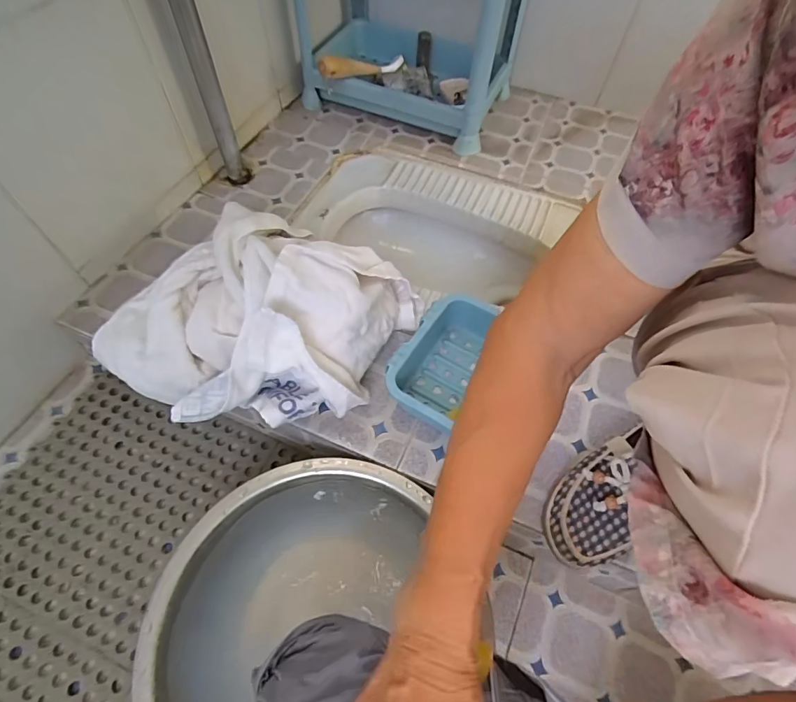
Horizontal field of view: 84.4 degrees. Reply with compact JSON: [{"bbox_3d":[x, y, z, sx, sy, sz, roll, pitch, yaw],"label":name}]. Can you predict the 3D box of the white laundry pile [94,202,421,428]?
[{"bbox_3d":[-0.179,-0.050,0.536,0.337,0.130,0.264,20,61,10],"label":"white laundry pile"}]

